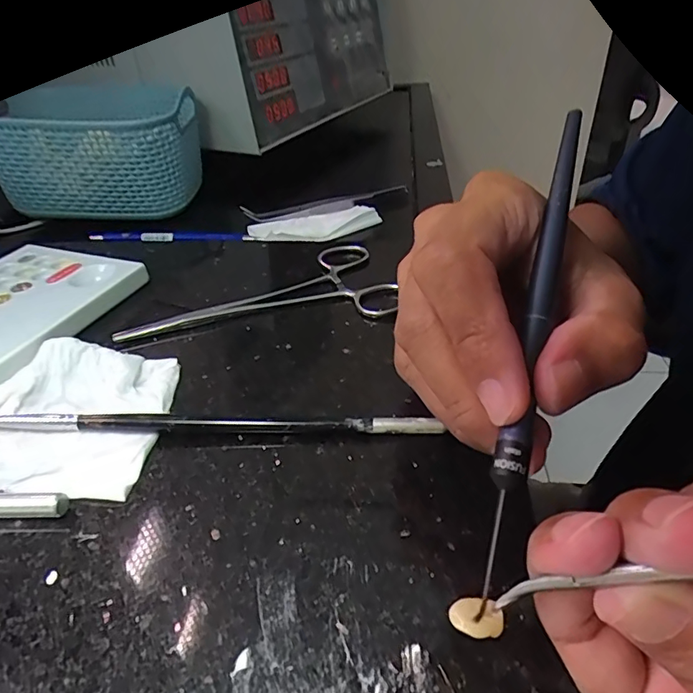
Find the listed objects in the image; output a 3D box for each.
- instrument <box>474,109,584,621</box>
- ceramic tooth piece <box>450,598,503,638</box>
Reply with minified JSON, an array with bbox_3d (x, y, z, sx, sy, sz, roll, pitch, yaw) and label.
[{"bbox_3d":[0.054,-0.009,0.138,0.007,0.006,0.154,11,67,18],"label":"instrument"},{"bbox_3d":[0.029,0.061,0.111,0.011,0.004,0.009,11,39,17],"label":"ceramic tooth piece"}]

